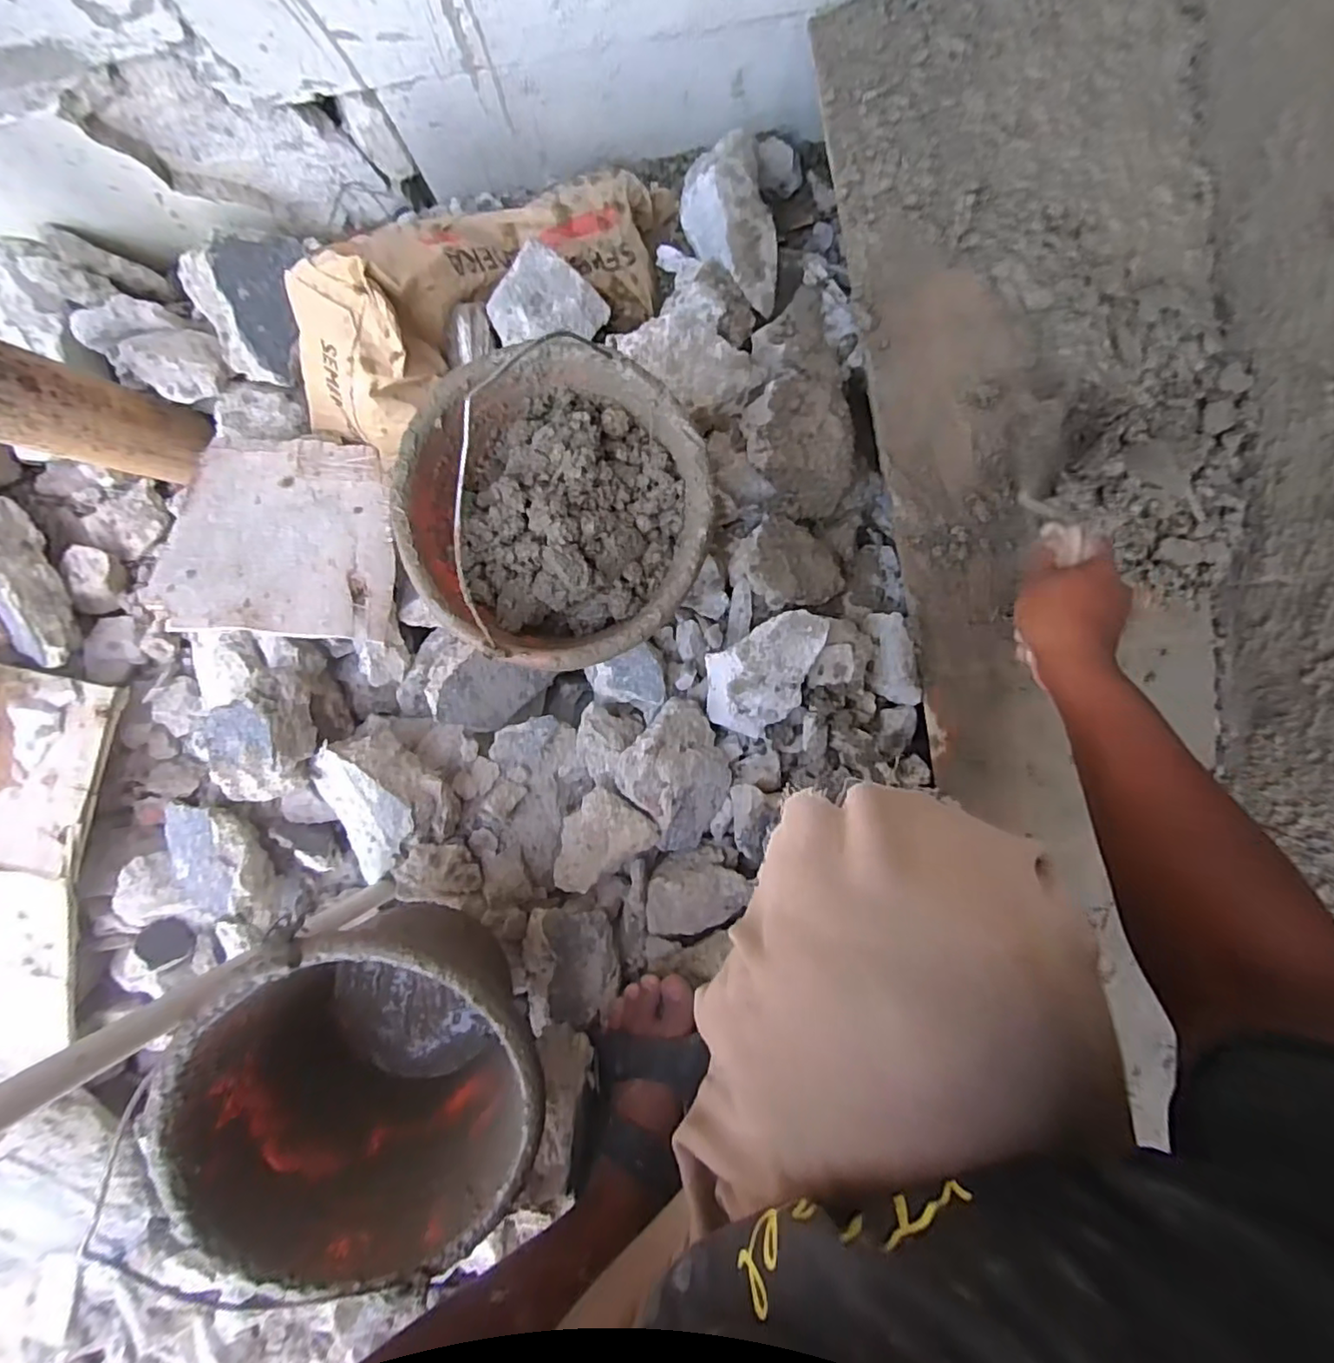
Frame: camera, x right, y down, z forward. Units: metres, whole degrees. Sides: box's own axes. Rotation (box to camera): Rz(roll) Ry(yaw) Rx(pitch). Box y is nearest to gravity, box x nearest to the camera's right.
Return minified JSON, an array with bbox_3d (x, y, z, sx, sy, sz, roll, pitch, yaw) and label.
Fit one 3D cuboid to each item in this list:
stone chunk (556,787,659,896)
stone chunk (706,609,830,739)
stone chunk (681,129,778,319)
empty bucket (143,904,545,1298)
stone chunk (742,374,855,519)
[{"bbox_3d":[-0.066,0.155,0.579,0.076,0.049,0.099,37,97,-5],"label":"stone chunk"},{"bbox_3d":[0.101,-0.006,0.579,0.136,0.047,0.093,-32,97,5],"label":"stone chunk"},{"bbox_3d":[0.079,-0.521,0.674,0.093,0.076,0.227,-21,79,3],"label":"stone chunk"},{"bbox_3d":[-0.214,0.286,0.473,0.246,0.171,0.235,0,99,0],"label":"empty bucket"},{"bbox_3d":[0.140,-0.245,0.638,0.106,0.058,0.143,-10,98,2],"label":"stone chunk"}]

